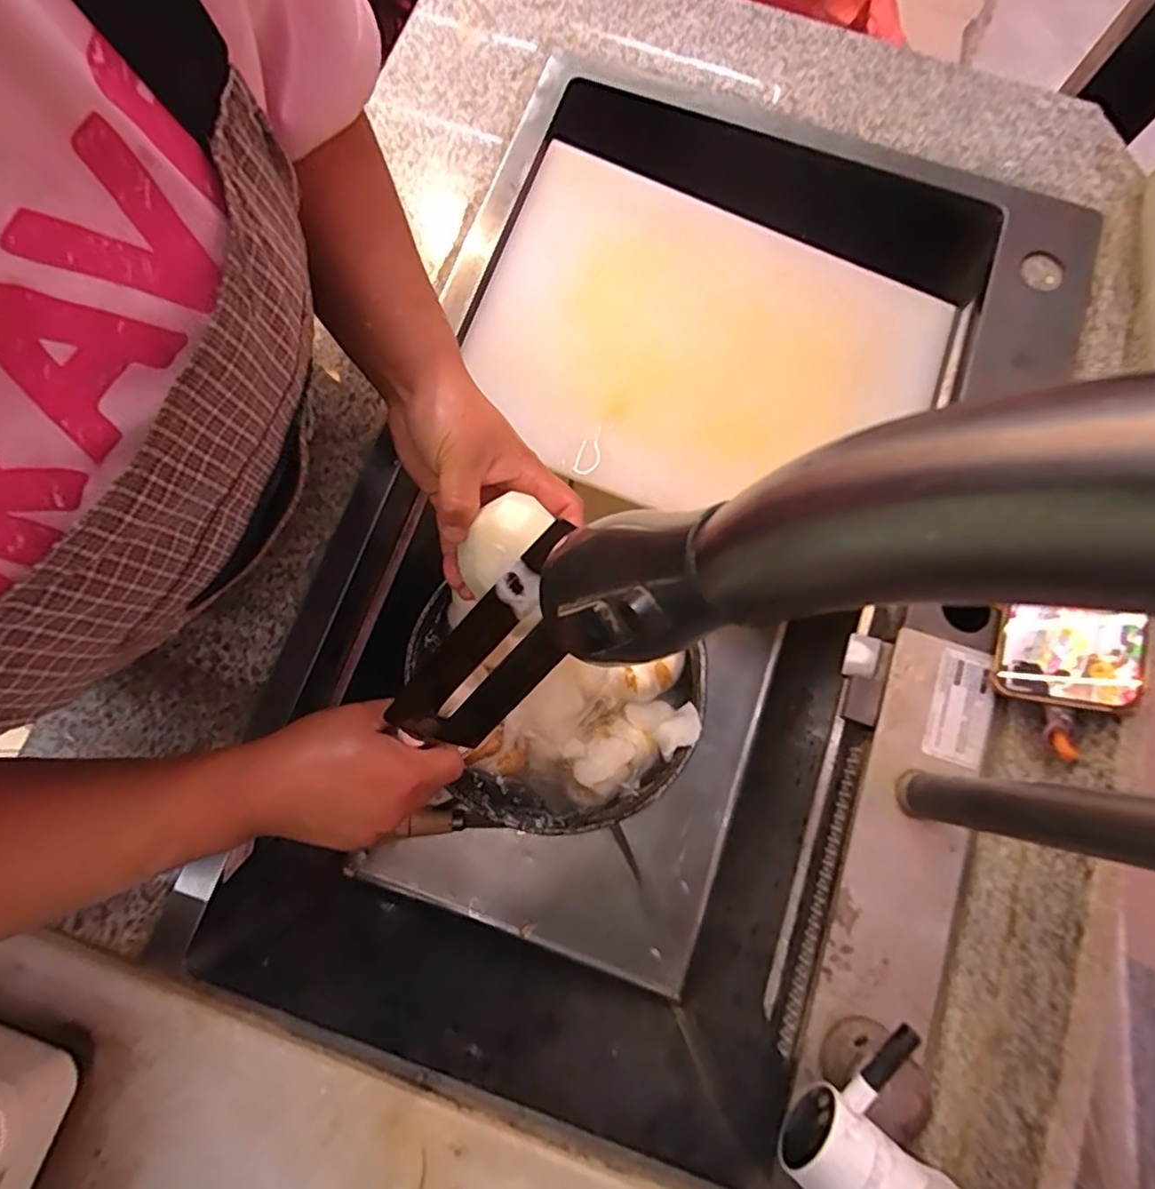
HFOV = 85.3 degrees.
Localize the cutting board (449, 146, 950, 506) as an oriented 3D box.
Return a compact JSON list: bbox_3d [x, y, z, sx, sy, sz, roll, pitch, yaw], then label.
[{"bbox_3d":[0.104,-0.193,0.508,0.359,0.012,0.265,21,78,-3],"label":"cutting board"}]

